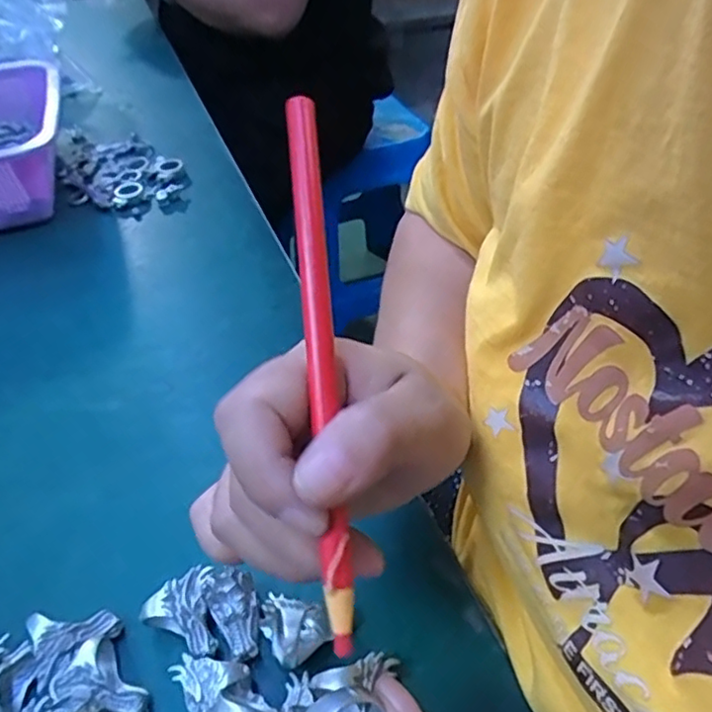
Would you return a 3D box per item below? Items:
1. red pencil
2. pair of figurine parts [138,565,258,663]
[{"bbox_3d":[-0.010,0.000,0.188,0.010,0.006,0.168,-5,80,0],"label":"red pencil"},{"bbox_3d":[-0.065,0.117,0.281,0.048,0.027,0.036,21,49,26],"label":"pair of figurine parts"}]

